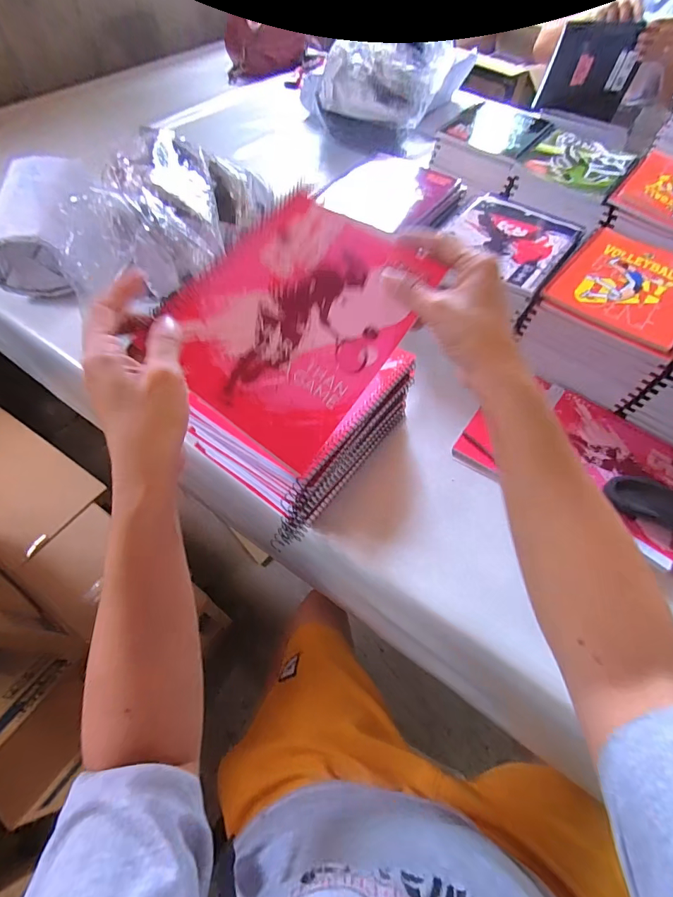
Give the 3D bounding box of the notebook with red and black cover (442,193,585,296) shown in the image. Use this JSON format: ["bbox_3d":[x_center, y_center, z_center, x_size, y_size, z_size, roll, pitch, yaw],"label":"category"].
[{"bbox_3d":[0.225,-0.278,0.536,0.151,0.007,0.192,33,62,17],"label":"notebook with red and black cover"}]

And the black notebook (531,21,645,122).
[{"bbox_3d":[0.535,-0.793,0.860,0.177,0.141,0.024,2,58,-1],"label":"black notebook"}]

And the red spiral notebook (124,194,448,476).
[{"bbox_3d":[-0.026,-0.102,0.310,0.148,0.015,0.199,38,74,-5],"label":"red spiral notebook"}]

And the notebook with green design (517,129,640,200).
[{"bbox_3d":[0.408,-0.484,0.677,0.150,0.010,0.213,35,63,18],"label":"notebook with green design"}]

